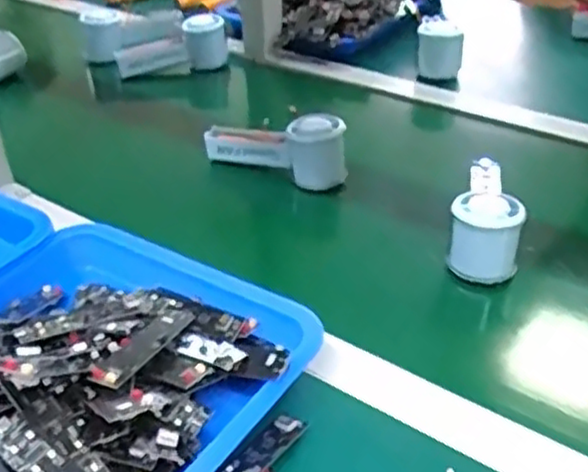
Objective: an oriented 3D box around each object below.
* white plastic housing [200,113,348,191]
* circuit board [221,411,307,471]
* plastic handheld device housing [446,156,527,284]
[{"bbox_3d":[-0.018,-0.097,0.735,0.151,0.059,0.054,18,39,24],"label":"white plastic housing"},{"bbox_3d":[-0.025,0.136,0.432,0.019,0.005,0.086,33,43,20],"label":"circuit board"},{"bbox_3d":[0.158,-0.012,0.587,0.054,0.084,0.048,6,35,8],"label":"plastic handheld device housing"}]

